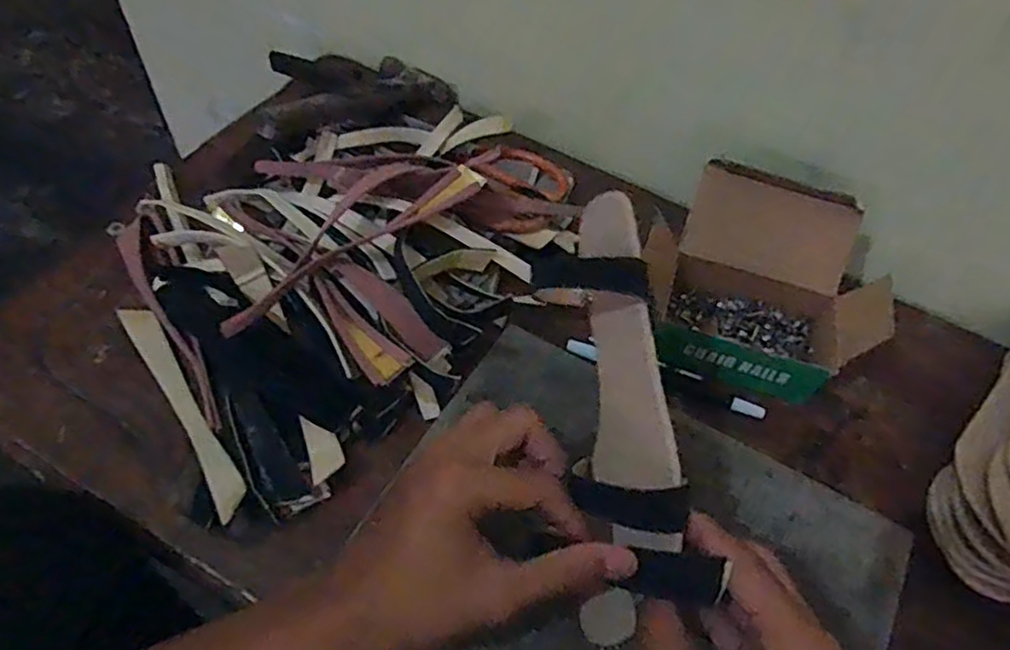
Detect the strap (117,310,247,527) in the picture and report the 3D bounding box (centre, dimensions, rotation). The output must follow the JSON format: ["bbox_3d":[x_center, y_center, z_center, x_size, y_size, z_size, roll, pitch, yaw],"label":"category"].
[{"bbox_3d":[-0.207,0.051,0.438,0.020,0.026,0.178,-29,65,-23],"label":"strap"}]

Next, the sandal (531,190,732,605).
[{"bbox_3d":[0.062,0.036,0.355,0.049,0.074,0.207,-7,78,-8],"label":"sandal"}]

